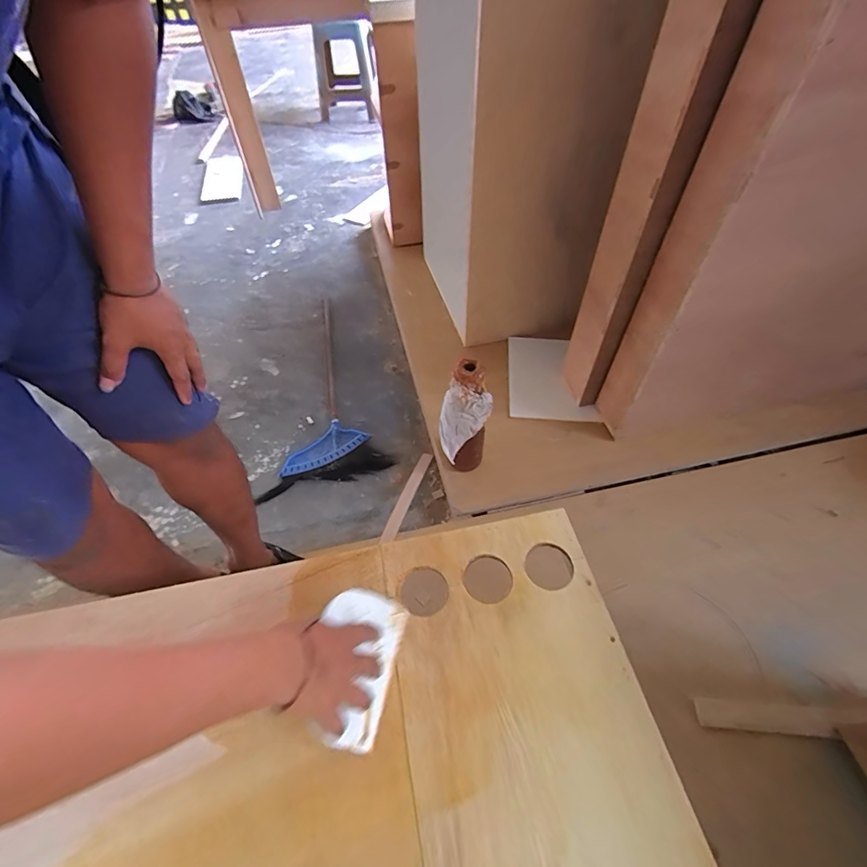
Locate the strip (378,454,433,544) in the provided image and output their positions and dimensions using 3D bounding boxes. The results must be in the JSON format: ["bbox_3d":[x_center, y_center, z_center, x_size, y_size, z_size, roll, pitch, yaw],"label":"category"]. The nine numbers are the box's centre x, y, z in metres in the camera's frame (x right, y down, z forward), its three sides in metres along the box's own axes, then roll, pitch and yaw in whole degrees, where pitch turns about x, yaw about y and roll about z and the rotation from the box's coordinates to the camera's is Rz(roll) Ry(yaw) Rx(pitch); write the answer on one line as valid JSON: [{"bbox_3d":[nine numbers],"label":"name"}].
[{"bbox_3d":[-0.062,0.149,1.064,0.033,0.013,0.288,11,42,15],"label":"strip"}]

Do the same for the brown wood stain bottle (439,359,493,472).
[{"bbox_3d":[0.067,-0.017,0.943,0.110,0.299,0.085,-3,53,0],"label":"brown wood stain bottle"}]

